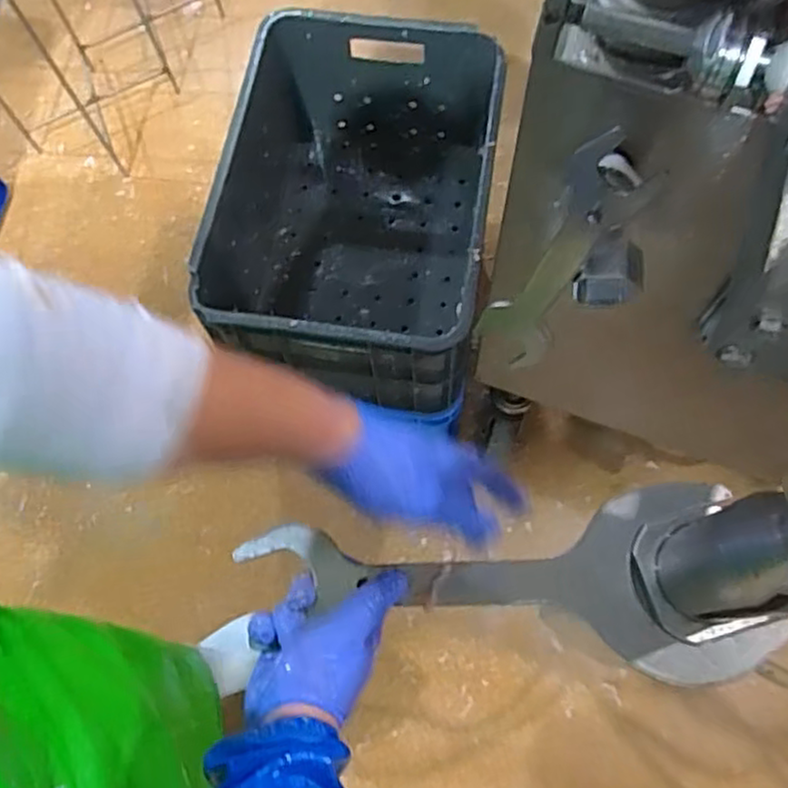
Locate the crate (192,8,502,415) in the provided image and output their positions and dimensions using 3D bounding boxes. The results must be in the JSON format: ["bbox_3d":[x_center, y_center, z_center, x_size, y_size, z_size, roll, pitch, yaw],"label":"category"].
[{"bbox_3d":[-0.049,-0.266,1.061,0.361,0.259,0.521,6,69,4],"label":"crate"}]

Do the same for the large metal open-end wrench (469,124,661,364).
[{"bbox_3d":[0.130,-0.102,0.575,0.062,0.250,0.013,29,57,4],"label":"large metal open-end wrench"}]

